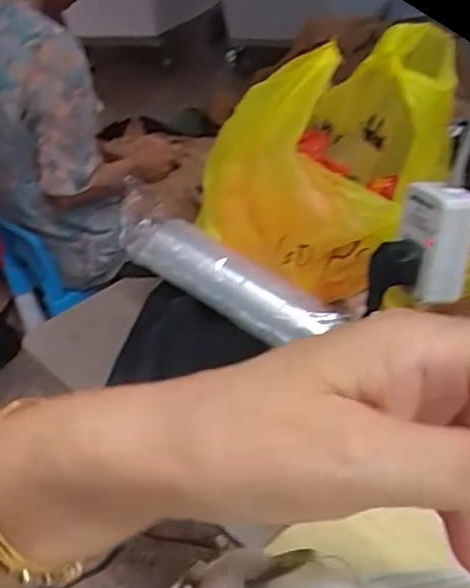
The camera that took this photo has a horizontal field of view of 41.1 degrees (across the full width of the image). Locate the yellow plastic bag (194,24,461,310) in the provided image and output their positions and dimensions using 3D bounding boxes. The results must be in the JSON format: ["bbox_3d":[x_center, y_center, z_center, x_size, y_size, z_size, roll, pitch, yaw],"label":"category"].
[{"bbox_3d":[0.081,-0.163,0.665,0.224,0.208,0.205,-9,36,-1],"label":"yellow plastic bag"}]

